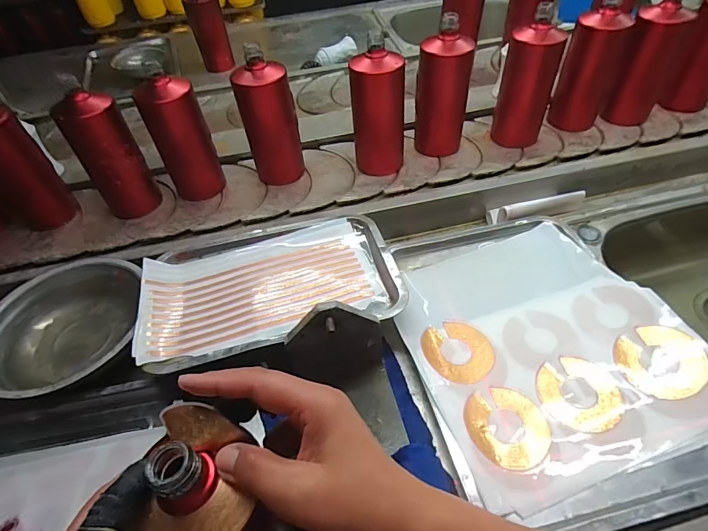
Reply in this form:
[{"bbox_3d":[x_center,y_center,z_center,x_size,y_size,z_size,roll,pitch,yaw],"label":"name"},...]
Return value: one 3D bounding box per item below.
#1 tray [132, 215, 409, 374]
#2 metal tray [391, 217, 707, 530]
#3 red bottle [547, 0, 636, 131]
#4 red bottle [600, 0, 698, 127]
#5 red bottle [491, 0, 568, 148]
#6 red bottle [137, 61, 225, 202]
[{"bbox_3d":[-0.104,0.016,0.506,0.301,0.029,0.208,-12,43,-9],"label":"tray"},{"bbox_3d":[0.210,0.083,0.480,0.290,0.039,0.377,-15,49,-6],"label":"metal tray"},{"bbox_3d":[0.398,-0.331,0.698,0.085,0.189,0.078,15,53,22],"label":"red bottle"},{"bbox_3d":[0.500,-0.346,0.711,0.082,0.182,0.085,24,56,27],"label":"red bottle"},{"bbox_3d":[0.284,-0.295,0.678,0.084,0.198,0.066,15,53,22],"label":"red bottle"},{"bbox_3d":[-0.265,-0.188,0.640,0.068,0.195,0.065,10,51,18],"label":"red bottle"}]

